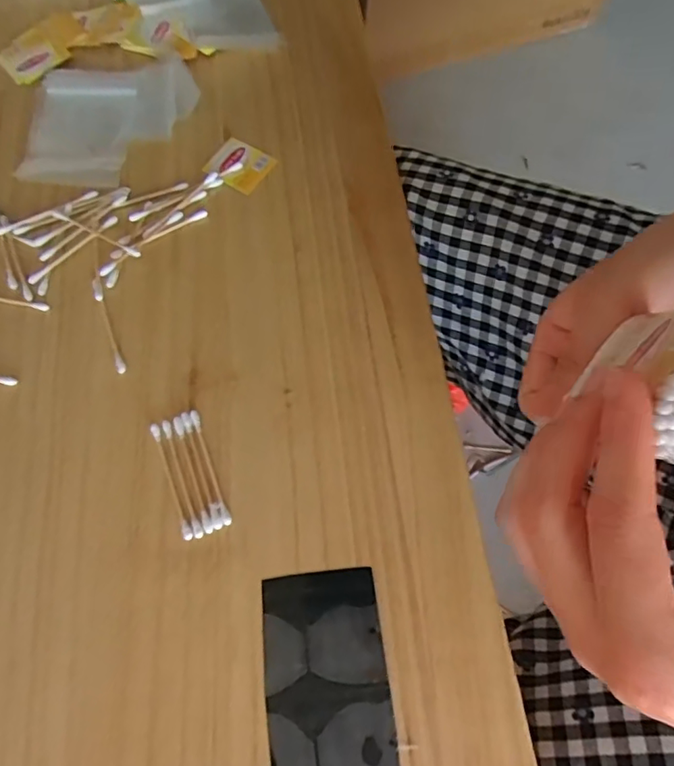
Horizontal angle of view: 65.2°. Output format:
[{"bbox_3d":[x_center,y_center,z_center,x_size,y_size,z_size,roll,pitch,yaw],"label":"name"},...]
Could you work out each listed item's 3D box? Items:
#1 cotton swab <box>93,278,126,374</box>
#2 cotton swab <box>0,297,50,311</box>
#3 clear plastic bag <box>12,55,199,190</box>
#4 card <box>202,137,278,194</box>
[{"bbox_3d":[-0.146,-0.038,0.336,0.006,0.004,0.070,-20,70,-11],"label":"cotton swab"},{"bbox_3d":[-0.222,-0.056,0.343,0.071,0.004,0.005,11,67,2],"label":"cotton swab"},{"bbox_3d":[-0.172,-0.201,0.401,0.115,0.009,0.123,2,67,-2],"label":"clear plastic bag"},{"bbox_3d":[-0.074,-0.163,0.393,0.046,0.005,0.037,31,75,14],"label":"card"}]

